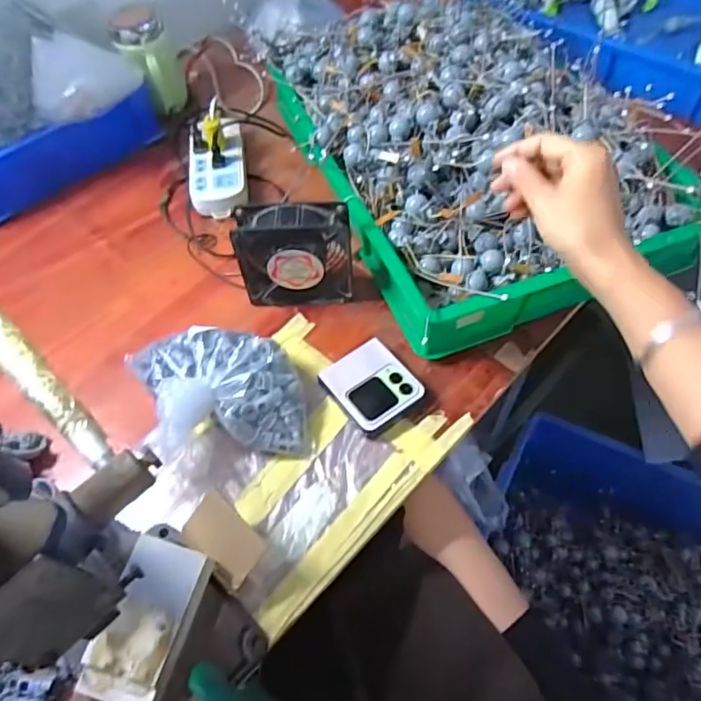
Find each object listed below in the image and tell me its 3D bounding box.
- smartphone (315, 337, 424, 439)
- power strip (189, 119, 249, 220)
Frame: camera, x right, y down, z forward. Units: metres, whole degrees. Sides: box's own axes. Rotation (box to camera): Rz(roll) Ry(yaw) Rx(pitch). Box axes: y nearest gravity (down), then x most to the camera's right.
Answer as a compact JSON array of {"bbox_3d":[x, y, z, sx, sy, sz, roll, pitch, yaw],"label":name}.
[{"bbox_3d":[0.023,0.036,0.523,0.078,0.019,0.085,-34,59,-17],"label":"smartphone"},{"bbox_3d":[-0.185,-0.259,0.728,0.075,0.032,0.176,-10,55,-2],"label":"power strip"}]

